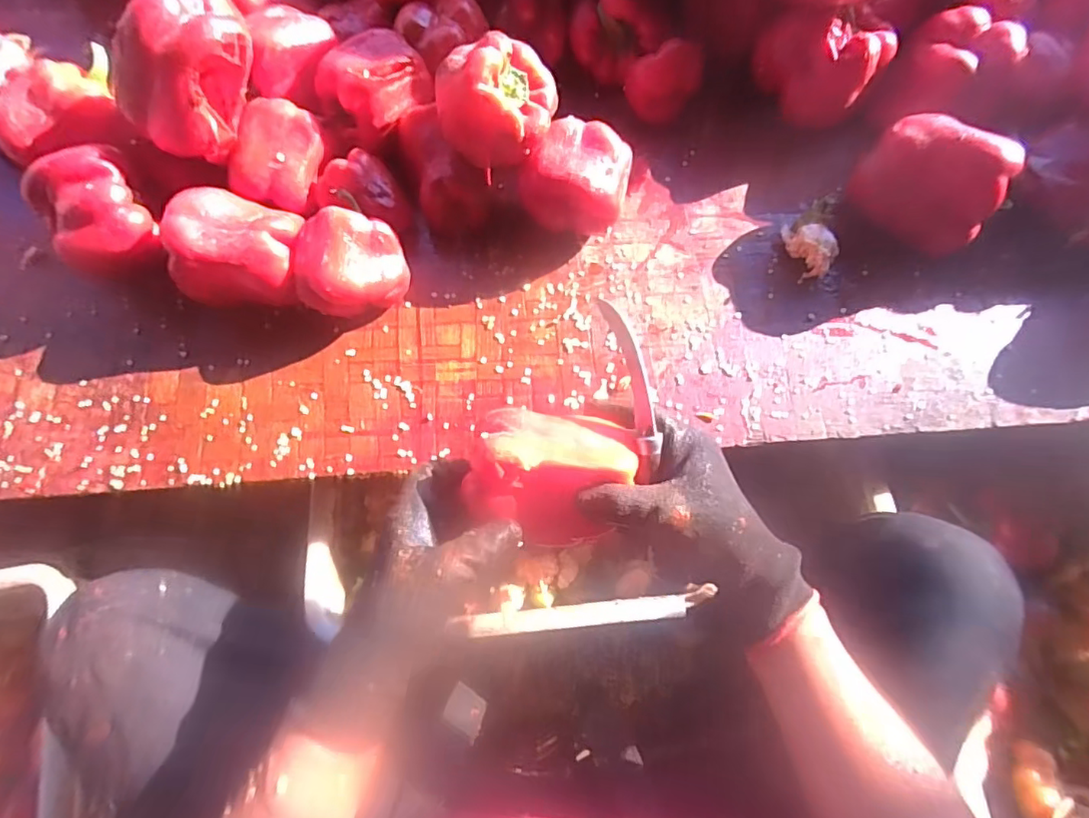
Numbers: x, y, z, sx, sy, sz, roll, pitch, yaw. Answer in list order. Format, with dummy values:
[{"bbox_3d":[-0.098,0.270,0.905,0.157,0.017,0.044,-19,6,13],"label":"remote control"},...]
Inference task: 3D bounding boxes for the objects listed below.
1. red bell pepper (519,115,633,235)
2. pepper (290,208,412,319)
[{"bbox_3d":[0.026,-0.191,0.470,0.090,0.060,0.068,10,71,3],"label":"red bell pepper"},{"bbox_3d":[-0.154,-0.111,0.456,0.080,0.074,0.065,-1,71,-1],"label":"pepper"}]

